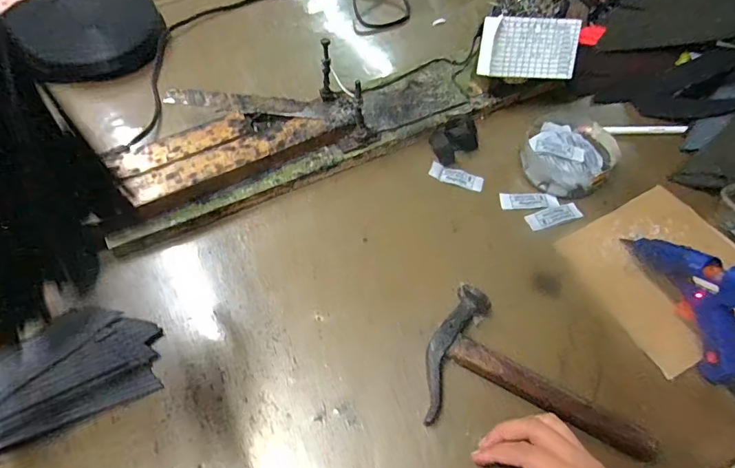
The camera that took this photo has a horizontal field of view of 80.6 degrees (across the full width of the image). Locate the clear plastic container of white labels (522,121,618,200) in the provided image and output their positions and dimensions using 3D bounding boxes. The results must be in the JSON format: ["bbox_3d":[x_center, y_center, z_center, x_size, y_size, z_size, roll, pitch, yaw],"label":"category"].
[{"bbox_3d":[0.229,-0.089,0.493,0.100,0.033,0.088,-40,67,-22],"label":"clear plastic container of white labels"}]

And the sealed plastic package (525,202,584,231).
[{"bbox_3d":[0.201,-0.020,0.467,0.060,0.004,0.020,-14,60,-9],"label":"sealed plastic package"}]

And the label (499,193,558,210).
[{"bbox_3d":[0.179,-0.037,0.479,0.062,0.004,0.020,2,58,0],"label":"label"}]

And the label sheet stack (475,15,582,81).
[{"bbox_3d":[0.180,-0.206,0.480,0.102,0.062,0.019,1,20,-4],"label":"label sheet stack"}]

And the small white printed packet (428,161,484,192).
[{"bbox_3d":[0.102,-0.065,0.494,0.061,0.005,0.023,18,60,9],"label":"small white printed packet"}]

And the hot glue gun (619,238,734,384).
[{"bbox_3d":[0.281,0.050,0.370,0.025,0.087,0.136,-16,60,-11],"label":"hot glue gun"}]

